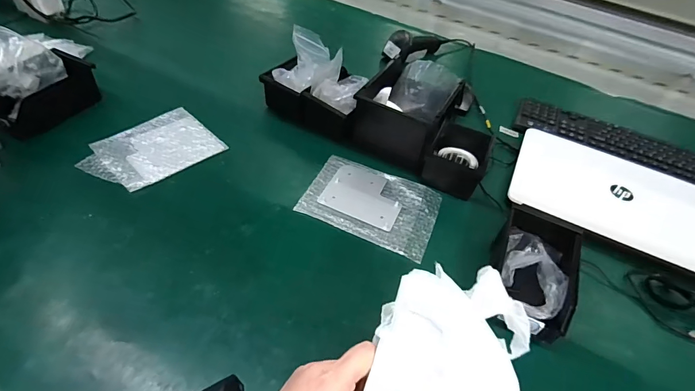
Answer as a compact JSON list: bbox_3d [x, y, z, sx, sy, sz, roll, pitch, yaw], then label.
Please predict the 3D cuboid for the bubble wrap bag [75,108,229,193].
[{"bbox_3d":[-0.354,-0.086,0.686,0.208,0.017,0.153,-35,60,-30],"label":"bubble wrap bag"}]

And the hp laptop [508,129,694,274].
[{"bbox_3d":[0.502,-0.002,0.699,0.365,0.019,0.243,23,51,14],"label":"hp laptop"}]

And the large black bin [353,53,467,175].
[{"bbox_3d":[0.109,-0.165,0.740,0.171,0.122,0.184,26,52,17],"label":"large black bin"}]

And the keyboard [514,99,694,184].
[{"bbox_3d":[0.597,-0.115,0.828,0.436,0.021,0.126,21,50,13],"label":"keyboard"}]

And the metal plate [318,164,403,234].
[{"bbox_3d":[0.031,-0.001,0.666,0.134,0.007,0.114,22,51,14],"label":"metal plate"}]

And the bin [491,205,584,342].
[{"bbox_3d":[0.270,0.101,0.556,0.106,0.071,0.198,24,51,15],"label":"bin"}]

